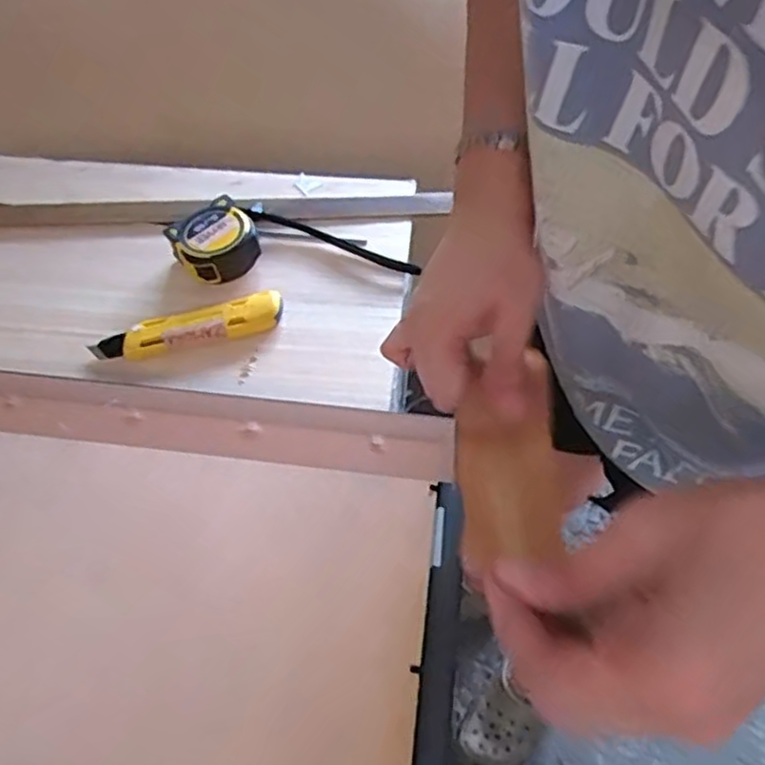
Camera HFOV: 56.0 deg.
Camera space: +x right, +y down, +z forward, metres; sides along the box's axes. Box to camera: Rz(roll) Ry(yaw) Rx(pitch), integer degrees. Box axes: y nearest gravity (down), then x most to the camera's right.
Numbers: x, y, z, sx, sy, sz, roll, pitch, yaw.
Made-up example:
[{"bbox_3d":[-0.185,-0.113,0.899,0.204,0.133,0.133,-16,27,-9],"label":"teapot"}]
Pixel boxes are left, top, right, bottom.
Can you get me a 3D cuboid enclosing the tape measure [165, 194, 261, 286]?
[{"bbox_3d":[-0.142,-0.120,0.608,0.064,0.030,0.067,-32,65,-17],"label":"tape measure"}]

